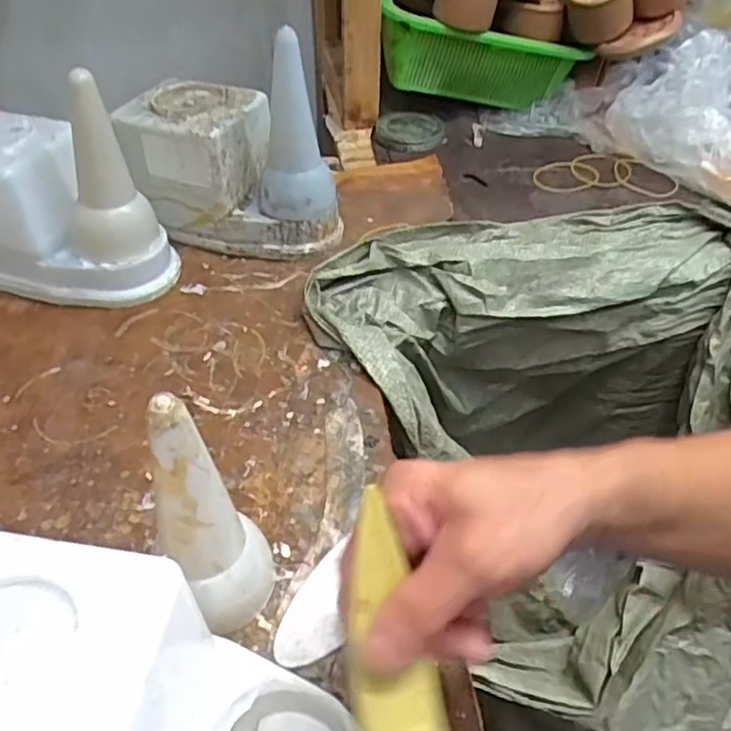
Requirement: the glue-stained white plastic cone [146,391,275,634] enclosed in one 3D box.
[{"bbox_3d":[-0.076,0.079,0.341,0.051,0.147,0.047,-14,46,-14],"label":"glue-stained white plastic cone"}]

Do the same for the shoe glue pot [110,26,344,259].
[{"bbox_3d":[-0.123,-0.191,0.609,0.198,0.154,0.105,25,50,23],"label":"shoe glue pot"}]

